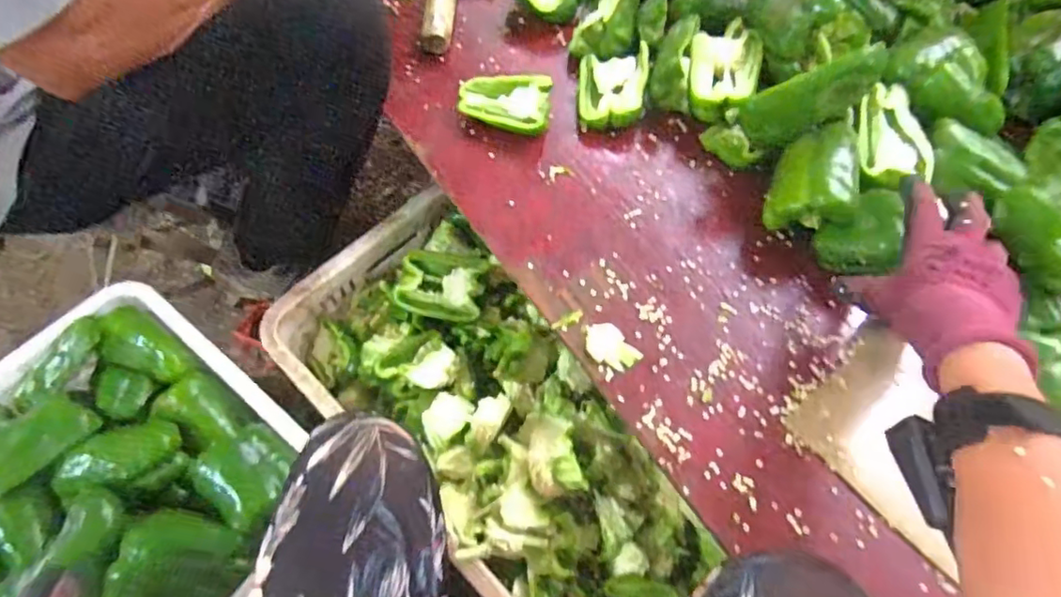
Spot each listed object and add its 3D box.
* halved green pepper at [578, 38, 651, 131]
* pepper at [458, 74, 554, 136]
[{"bbox_3d":[0.086,-0.221,0.619,0.069,0.040,0.090,7,63,4],"label":"halved green pepper"},{"bbox_3d":[-0.025,-0.202,0.609,0.093,0.038,0.059,9,63,5],"label":"pepper"}]

